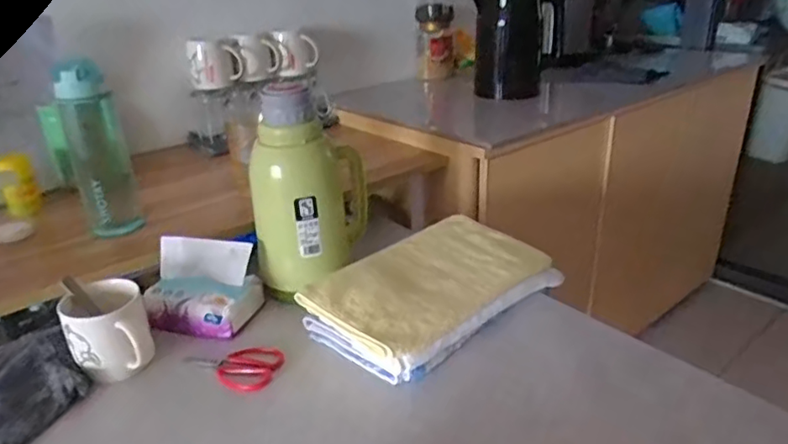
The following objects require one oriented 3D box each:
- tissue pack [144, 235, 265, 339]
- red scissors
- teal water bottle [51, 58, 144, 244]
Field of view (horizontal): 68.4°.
[{"bbox_3d":[-0.253,0.080,0.758,0.133,0.104,0.086,3,24,14],"label":"tissue pack"},{"bbox_3d":[-0.188,0.167,0.687,0.107,0.015,0.069,7,26,23],"label":"red scissors"},{"bbox_3d":[-0.398,-0.094,0.777,0.071,0.235,0.063,-17,27,-28],"label":"teal water bottle"}]

